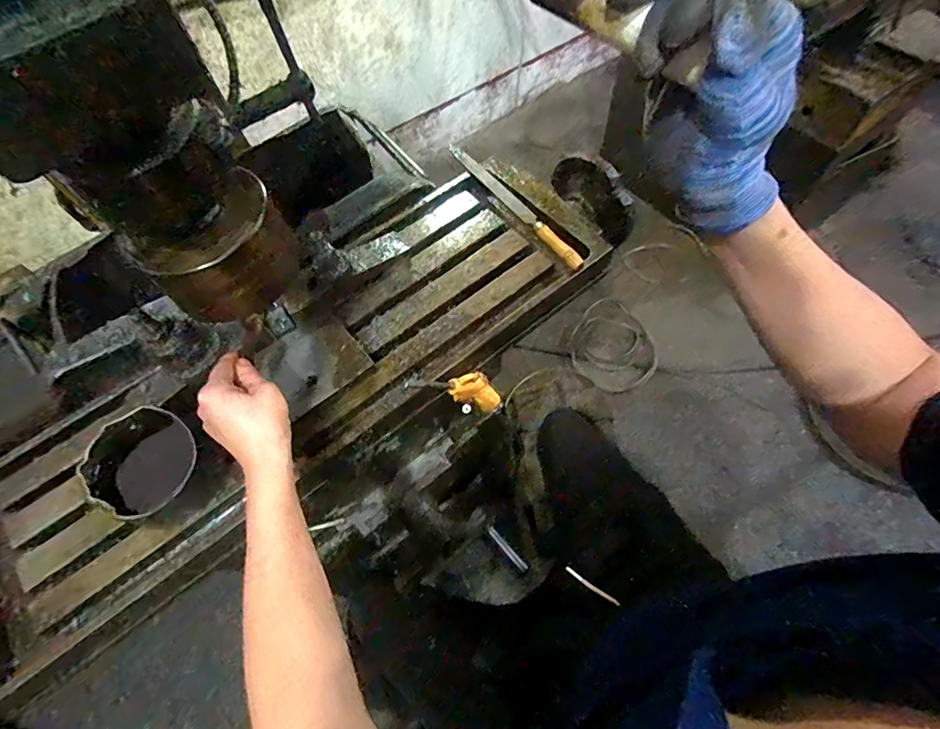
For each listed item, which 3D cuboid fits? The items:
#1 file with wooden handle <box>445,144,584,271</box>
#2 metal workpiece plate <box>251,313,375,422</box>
[{"bbox_3d":[0.057,-0.222,0.626,0.022,0.021,0.282,-32,65,-13],"label":"file with wooden handle"},{"bbox_3d":[-0.176,-0.006,0.520,0.098,0.011,0.092,-37,72,-19],"label":"metal workpiece plate"}]

